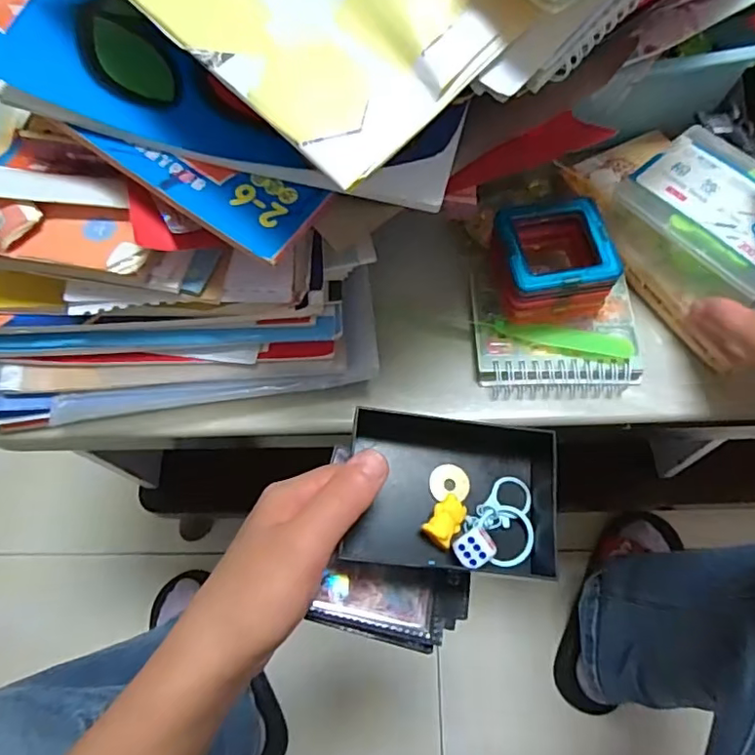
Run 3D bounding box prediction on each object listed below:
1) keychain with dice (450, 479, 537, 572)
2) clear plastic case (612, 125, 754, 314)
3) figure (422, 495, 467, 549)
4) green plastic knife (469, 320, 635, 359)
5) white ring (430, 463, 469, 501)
[{"bbox_3d":[0.064,0.076,0.285,0.034,0.019,0.054,40,73,18],"label":"keychain with dice"},{"bbox_3d":[0.218,-0.097,0.372,0.081,0.055,0.114,-34,69,-12],"label":"clear plastic case"},{"bbox_3d":[0.035,0.072,0.286,0.016,0.013,0.025,29,70,14],"label":"figure"},{"bbox_3d":[0.117,-0.028,0.377,0.102,0.008,0.019,11,67,7],"label":"green plastic knife"},{"bbox_3d":[0.038,0.055,0.299,0.021,0.006,0.018,-7,66,-1],"label":"white ring"}]

